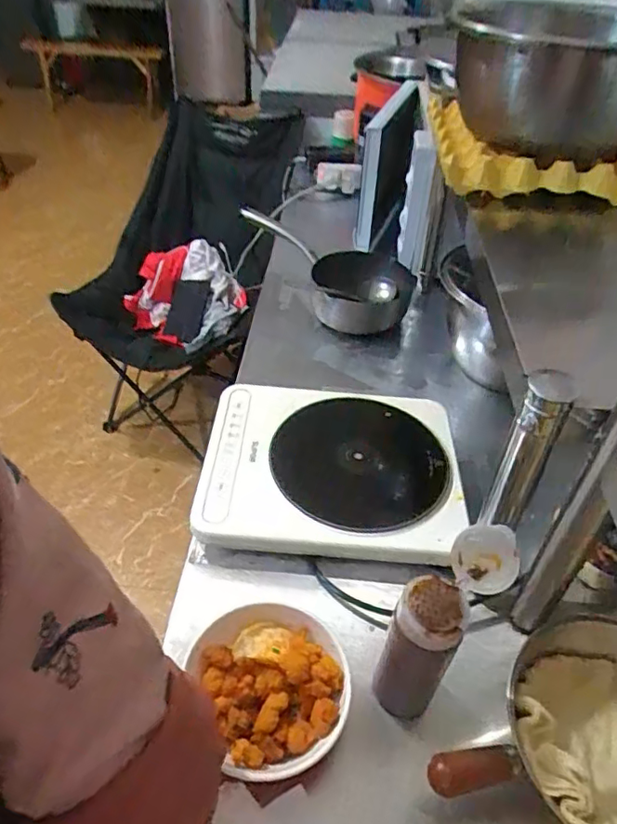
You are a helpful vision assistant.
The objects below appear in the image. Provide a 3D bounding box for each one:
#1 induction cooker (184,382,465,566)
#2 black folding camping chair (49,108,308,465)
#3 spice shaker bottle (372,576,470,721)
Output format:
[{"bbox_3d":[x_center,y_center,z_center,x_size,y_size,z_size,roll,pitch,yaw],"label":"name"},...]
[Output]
[{"bbox_3d":[0.028,0.072,0.715,0.319,0.045,0.259,8,43,4],"label":"induction cooker"},{"bbox_3d":[-0.343,-0.403,1.772,0.606,0.759,0.739,23,46,19],"label":"black folding camping chair"},{"bbox_3d":[0.090,0.202,0.476,0.052,0.155,0.051,2,43,-2],"label":"spice shaker bottle"}]

